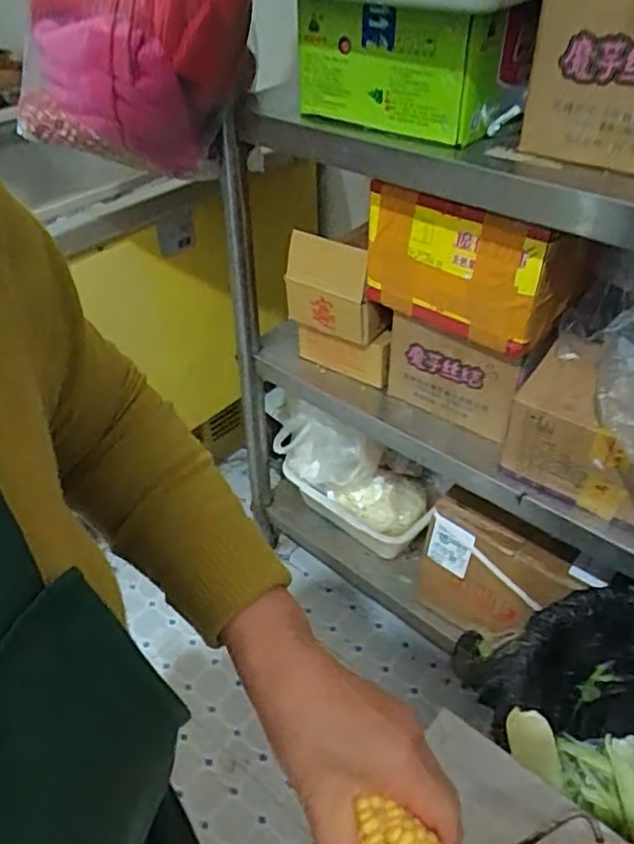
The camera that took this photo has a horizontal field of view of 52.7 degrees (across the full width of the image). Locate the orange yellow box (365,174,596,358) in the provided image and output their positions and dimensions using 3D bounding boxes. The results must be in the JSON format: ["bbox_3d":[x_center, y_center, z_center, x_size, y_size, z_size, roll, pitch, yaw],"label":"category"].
[{"bbox_3d":[0.229,-0.238,0.911,0.291,0.185,0.157,28,50,31],"label":"orange yellow box"}]

